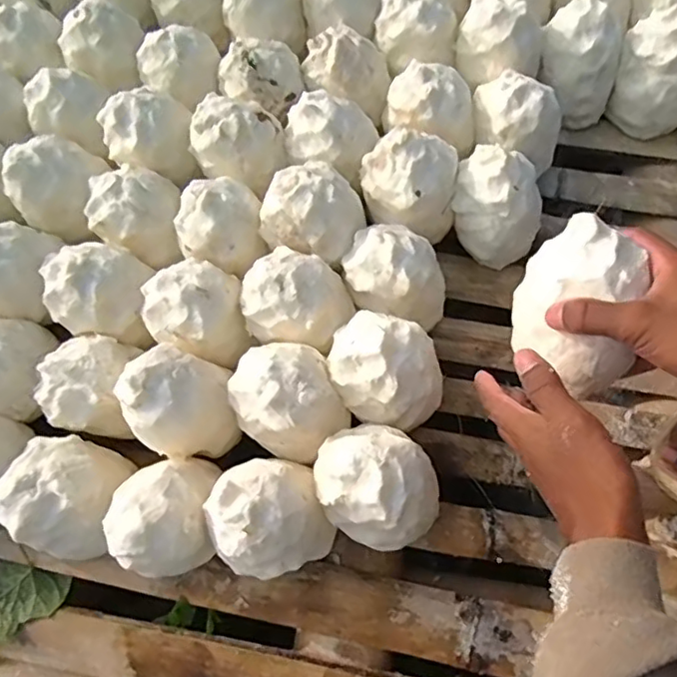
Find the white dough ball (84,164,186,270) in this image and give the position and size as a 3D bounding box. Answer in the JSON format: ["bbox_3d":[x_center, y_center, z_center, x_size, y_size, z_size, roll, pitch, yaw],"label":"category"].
[{"bbox_3d":[-0.184,-0.113,0.546,0.071,0.062,0.076,-1,69,4],"label":"white dough ball"}]

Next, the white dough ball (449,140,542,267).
[{"bbox_3d":[0.144,-0.121,0.552,0.083,0.096,0.066,23,72,10],"label":"white dough ball"}]

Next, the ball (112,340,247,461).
[{"bbox_3d":[-0.124,0.049,0.474,0.072,0.088,0.075,-1,69,4],"label":"ball"}]

